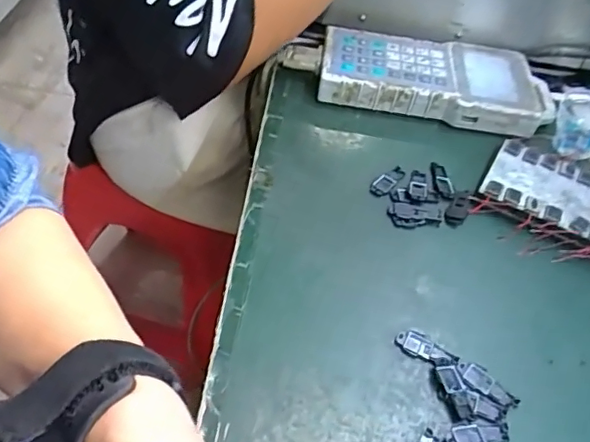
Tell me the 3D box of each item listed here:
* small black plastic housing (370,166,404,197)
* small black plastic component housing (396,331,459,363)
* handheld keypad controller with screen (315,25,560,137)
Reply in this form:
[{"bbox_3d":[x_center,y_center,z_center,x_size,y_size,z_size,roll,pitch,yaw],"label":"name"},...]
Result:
[{"bbox_3d":[0.077,-0.034,0.467,0.015,0.004,0.039,37,52,20],"label":"small black plastic housing"},{"bbox_3d":[0.085,0.081,0.365,0.039,0.004,0.014,18,48,5],"label":"small black plastic component housing"},{"bbox_3d":[0.139,-0.141,0.550,0.222,0.029,0.101,13,48,0],"label":"handheld keypad controller with screen"}]

